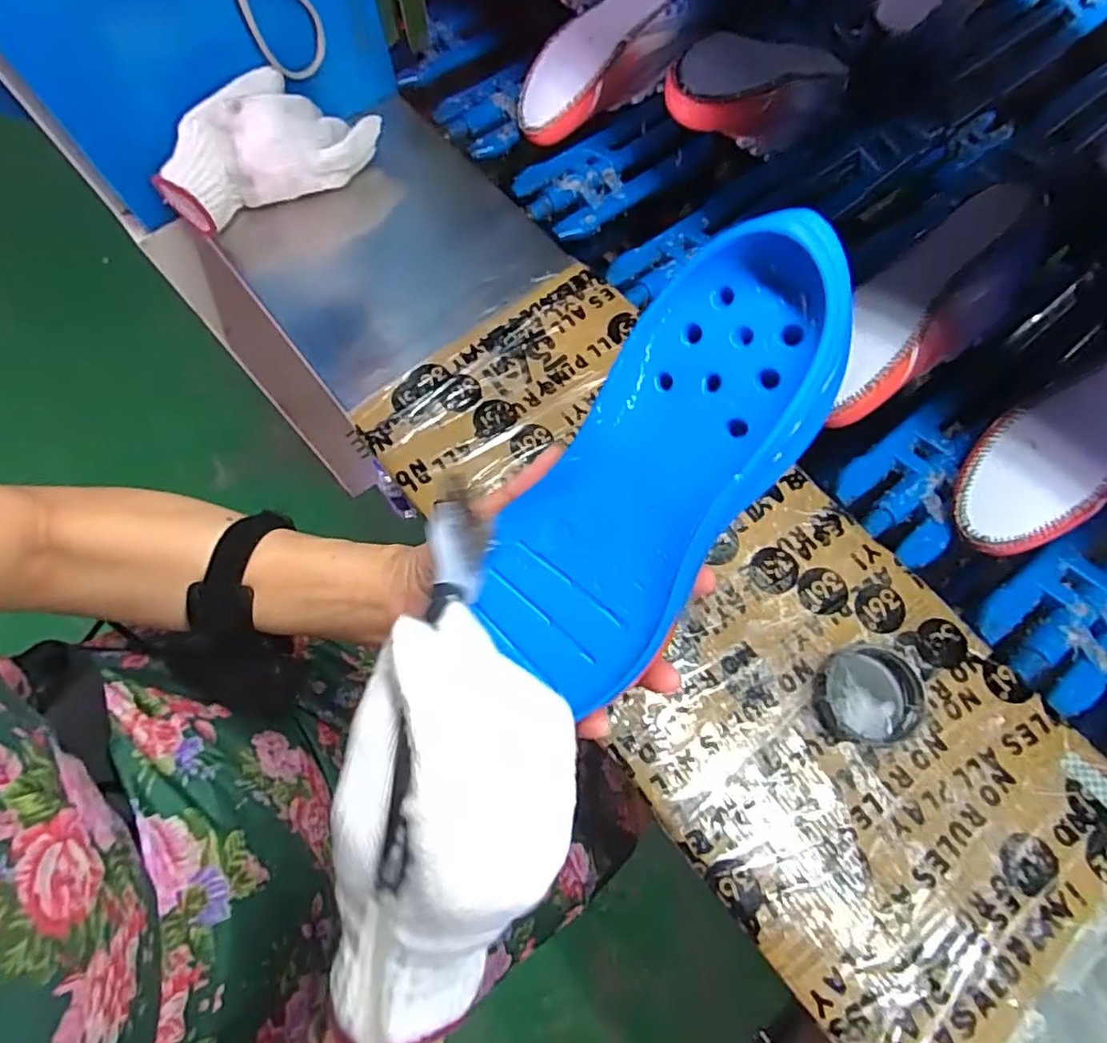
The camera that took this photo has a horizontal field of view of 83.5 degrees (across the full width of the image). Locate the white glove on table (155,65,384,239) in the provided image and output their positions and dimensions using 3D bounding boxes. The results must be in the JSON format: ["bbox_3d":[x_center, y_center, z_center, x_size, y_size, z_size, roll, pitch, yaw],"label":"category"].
[{"bbox_3d":[-0.250,-0.330,0.542,0.191,0.074,0.075,-25,71,-9],"label":"white glove on table"}]

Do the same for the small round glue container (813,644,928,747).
[{"bbox_3d":[0.201,0.112,0.397,0.060,0.022,0.060,0,69,0],"label":"small round glue container"}]

